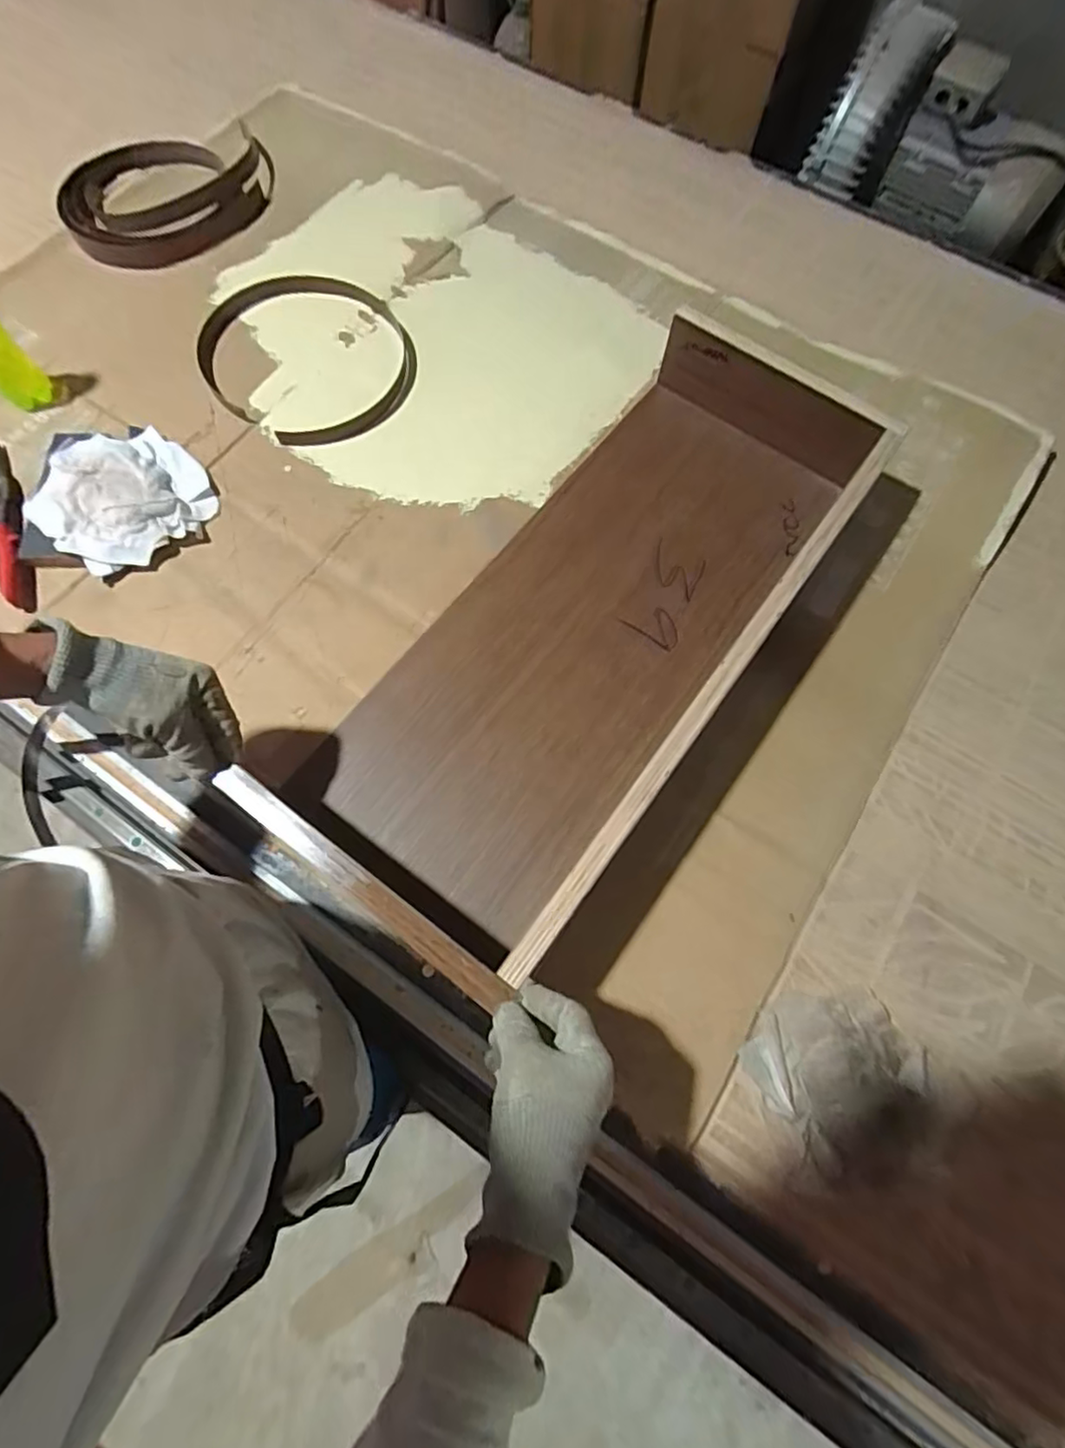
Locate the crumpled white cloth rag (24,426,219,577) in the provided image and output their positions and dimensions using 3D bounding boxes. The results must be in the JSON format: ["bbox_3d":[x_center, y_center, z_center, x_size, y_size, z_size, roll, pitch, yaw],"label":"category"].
[{"bbox_3d":[-0.475,-0.265,0.705,0.175,0.038,0.181,43,76,12],"label":"crumpled white cloth rag"}]

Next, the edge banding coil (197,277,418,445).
[{"bbox_3d":[-0.290,-0.471,0.782,0.270,0.026,0.257,0,72,-1],"label":"edge banding coil"}]

